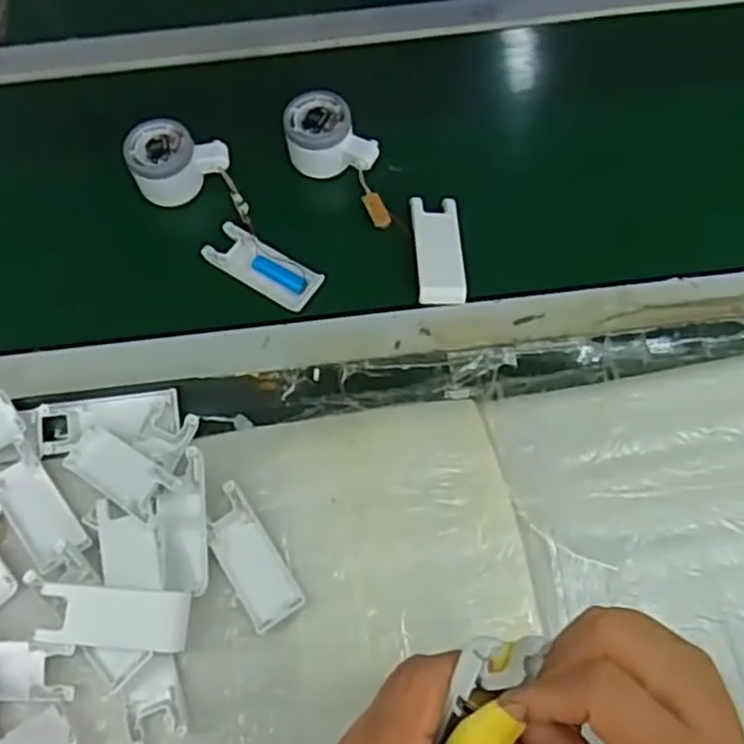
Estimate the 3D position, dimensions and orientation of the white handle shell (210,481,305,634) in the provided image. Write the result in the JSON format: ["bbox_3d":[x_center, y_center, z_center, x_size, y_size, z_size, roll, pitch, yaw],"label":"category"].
[{"bbox_3d":[-0.089,0.133,0.521,0.040,0.016,0.100,-32,70,-11],"label":"white handle shell"}]

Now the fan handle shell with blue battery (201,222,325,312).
[{"bbox_3d":[-0.093,-0.088,0.625,0.102,0.014,0.040,32,72,14],"label":"fan handle shell with blue battery"}]

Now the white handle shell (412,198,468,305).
[{"bbox_3d":[0.057,-0.103,0.625,0.039,0.019,0.102,-3,64,1],"label":"white handle shell"}]

